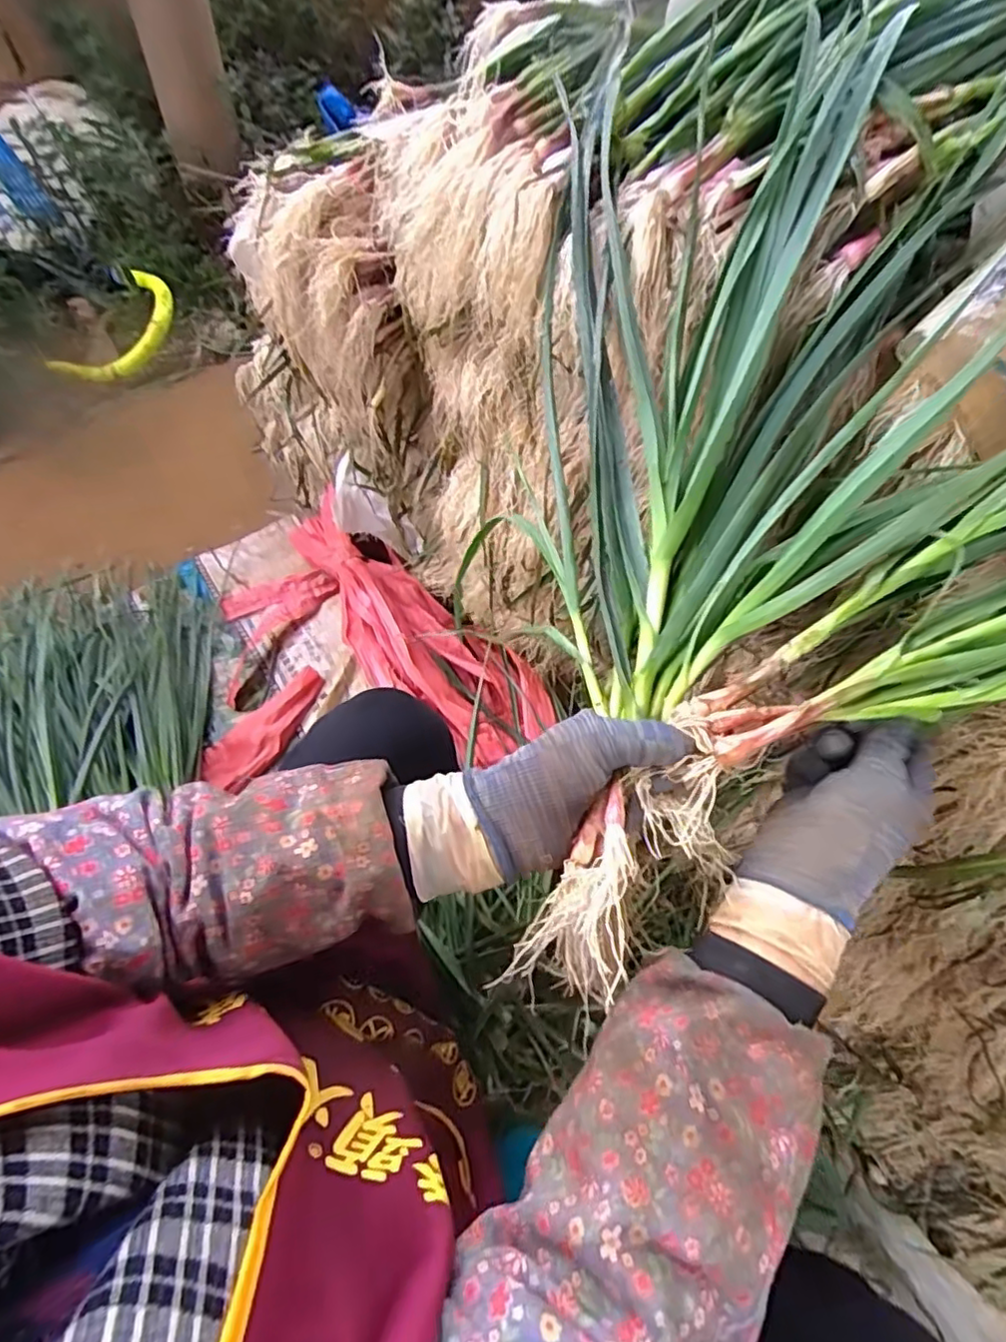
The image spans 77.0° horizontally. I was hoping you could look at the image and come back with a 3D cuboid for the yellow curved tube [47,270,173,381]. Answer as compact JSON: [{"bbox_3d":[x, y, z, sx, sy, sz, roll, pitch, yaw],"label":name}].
[{"bbox_3d":[-0.881,-0.822,1.499,0.176,0.072,0.365,16,63,11],"label":"yellow curved tube"}]

